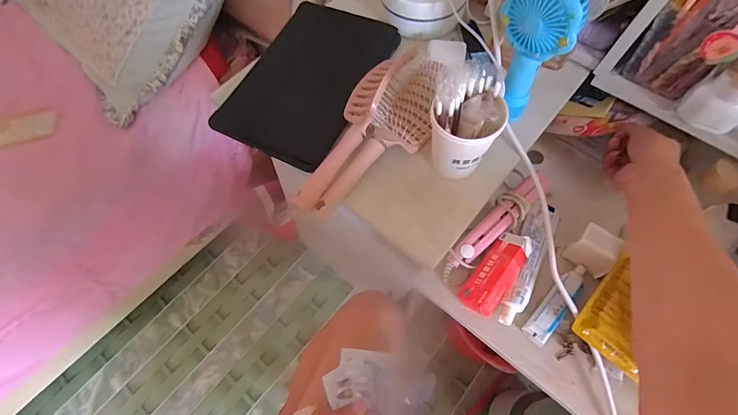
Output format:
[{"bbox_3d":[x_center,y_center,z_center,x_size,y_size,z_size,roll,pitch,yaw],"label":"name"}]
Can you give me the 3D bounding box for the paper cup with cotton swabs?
[{"bbox_3d":[0.099,-0.082,0.385,0.068,0.114,0.068,-1,64,1],"label":"paper cup with cotton swabs"}]

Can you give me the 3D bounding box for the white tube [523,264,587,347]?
[{"bbox_3d":[0.230,0.116,0.447,0.027,0.013,0.112,39,71,18],"label":"white tube"}]

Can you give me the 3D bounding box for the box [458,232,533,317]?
[{"bbox_3d":[0.158,0.079,0.448,0.042,0.023,0.107,35,86,17],"label":"box"}]

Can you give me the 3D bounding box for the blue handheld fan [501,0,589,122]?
[{"bbox_3d":[0.174,-0.168,0.394,0.040,0.148,0.071,-24,66,-10],"label":"blue handheld fan"}]

